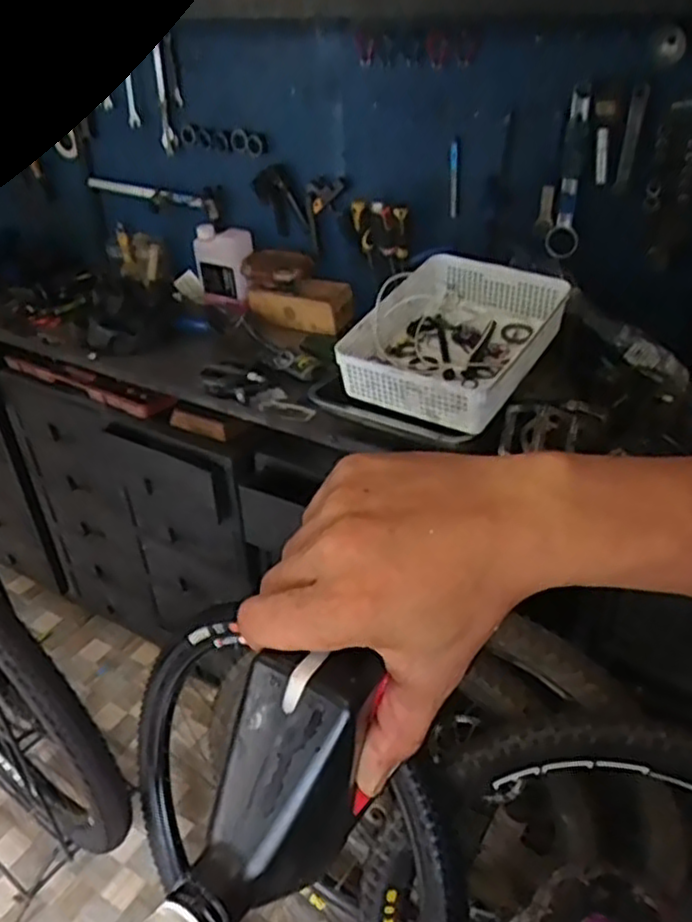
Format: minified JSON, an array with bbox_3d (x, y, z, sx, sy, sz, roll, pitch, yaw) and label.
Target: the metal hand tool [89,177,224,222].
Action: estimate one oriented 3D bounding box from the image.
[{"bbox_3d":[-0.465,-0.624,1.691,0.423,0.059,0.031,17,39,27],"label":"metal hand tool"}]

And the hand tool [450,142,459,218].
[{"bbox_3d":[0.203,-0.519,1.361,0.014,0.153,0.015,-8,34,-8],"label":"hand tool"}]

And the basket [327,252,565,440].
[{"bbox_3d":[0.180,-0.200,1.165,0.265,0.115,0.350,17,38,26],"label":"basket"}]

